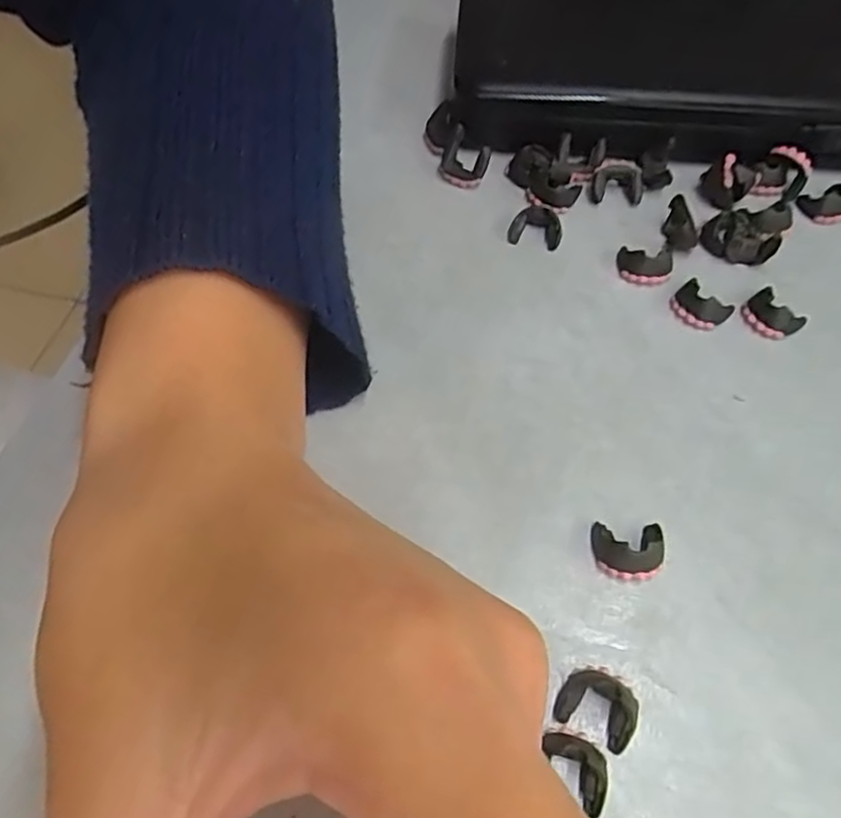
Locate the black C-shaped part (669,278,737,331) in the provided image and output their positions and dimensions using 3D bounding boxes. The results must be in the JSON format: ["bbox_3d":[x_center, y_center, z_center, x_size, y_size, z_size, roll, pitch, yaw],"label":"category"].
[{"bbox_3d":[0.079,-0.030,0.203,0.012,0.006,0.015,-32,62,-21],"label":"black C-shaped part"}]

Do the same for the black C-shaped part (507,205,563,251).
[{"bbox_3d":[0.036,-0.057,0.219,0.016,0.006,0.014,11,56,6],"label":"black C-shaped part"}]

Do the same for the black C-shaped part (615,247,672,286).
[{"bbox_3d":[0.065,-0.042,0.210,0.016,0.007,0.011,19,57,11],"label":"black C-shaped part"}]

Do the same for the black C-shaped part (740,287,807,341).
[{"bbox_3d":[0.099,-0.027,0.200,0.011,0.006,0.015,-27,60,-18],"label":"black C-shaped part"}]

